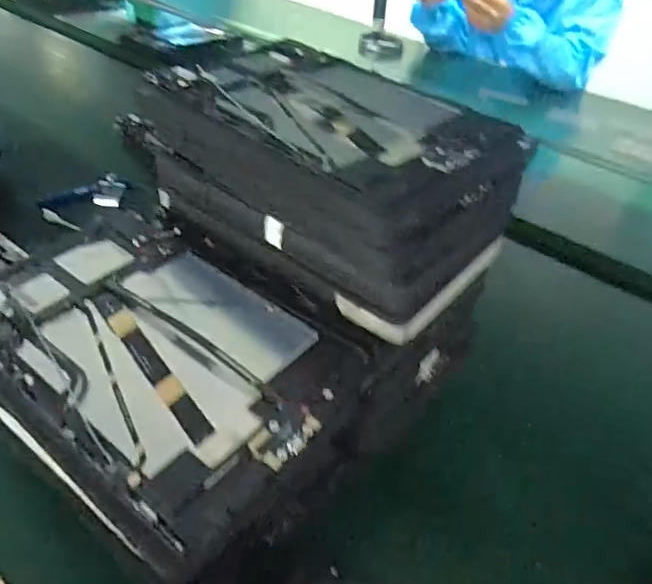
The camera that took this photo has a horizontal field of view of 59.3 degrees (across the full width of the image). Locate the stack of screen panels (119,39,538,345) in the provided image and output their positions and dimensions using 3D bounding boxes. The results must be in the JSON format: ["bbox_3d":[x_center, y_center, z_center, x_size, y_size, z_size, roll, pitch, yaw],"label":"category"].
[{"bbox_3d":[-0.005,-0.091,0.434,0.248,0.106,0.150,30,45,28],"label":"stack of screen panels"}]

